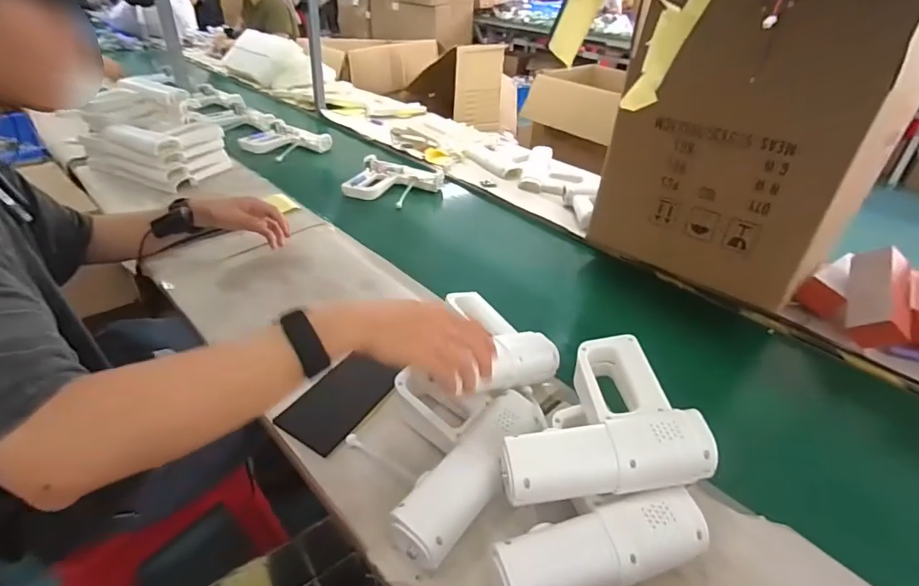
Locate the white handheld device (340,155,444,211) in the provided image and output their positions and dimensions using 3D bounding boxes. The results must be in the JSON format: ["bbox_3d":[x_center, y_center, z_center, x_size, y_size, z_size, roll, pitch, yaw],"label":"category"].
[{"bbox_3d":[-0.171,-0.280,1.191,0.233,0.049,0.191,13,37,13],"label":"white handheld device"}]

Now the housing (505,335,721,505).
[{"bbox_3d":[0.143,0.128,0.516,0.204,0.053,0.191,-1,36,-5],"label":"housing"}]

